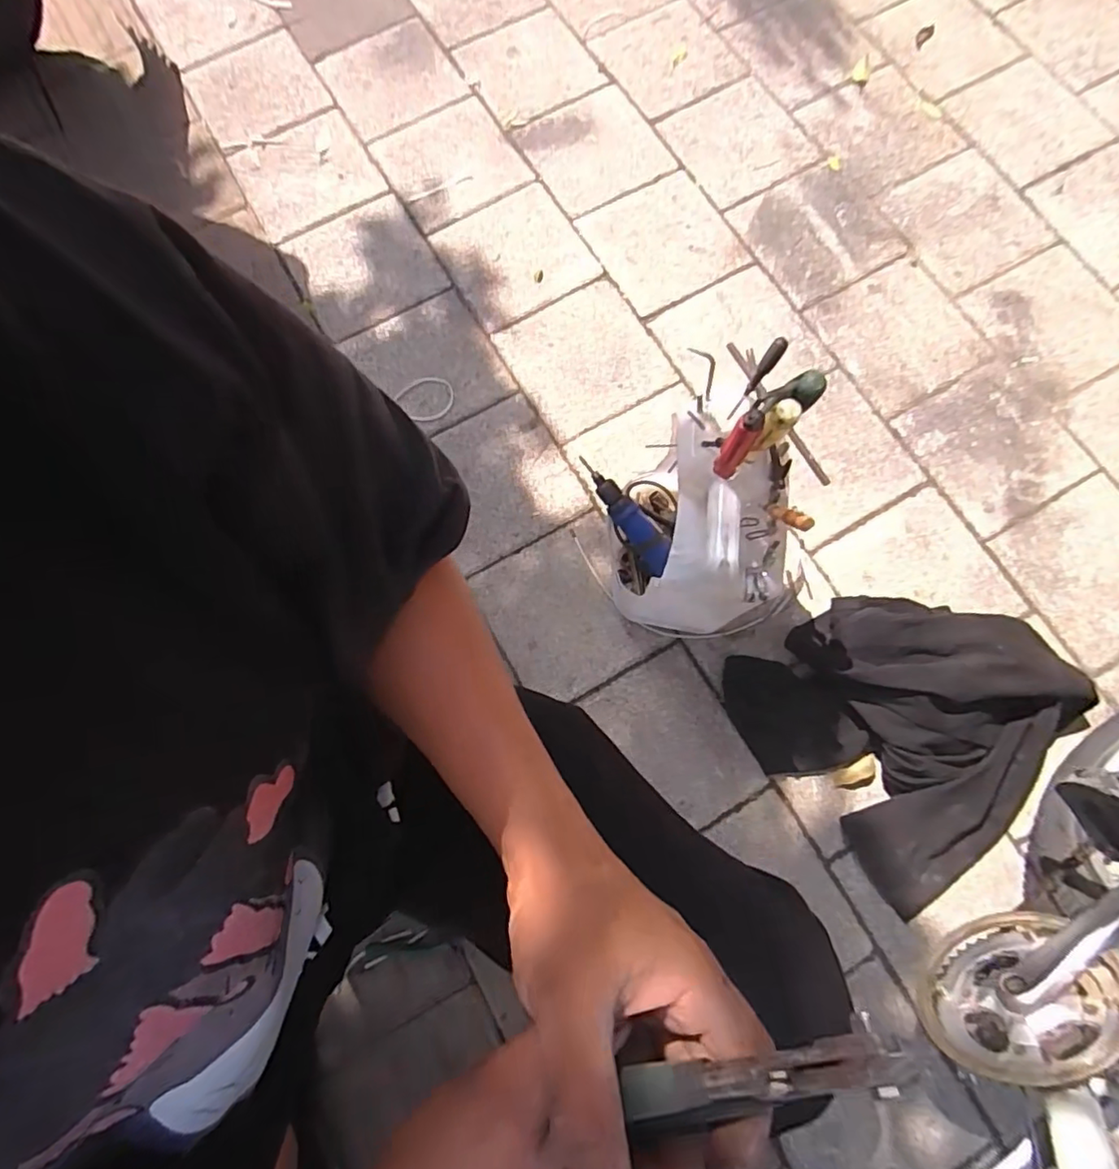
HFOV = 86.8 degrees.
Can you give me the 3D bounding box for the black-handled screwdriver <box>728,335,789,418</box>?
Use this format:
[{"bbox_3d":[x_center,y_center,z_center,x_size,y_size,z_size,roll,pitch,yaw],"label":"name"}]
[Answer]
[{"bbox_3d":[0.212,-0.220,0.637,0.015,0.105,0.014,40,52,8],"label":"black-handled screwdriver"}]

